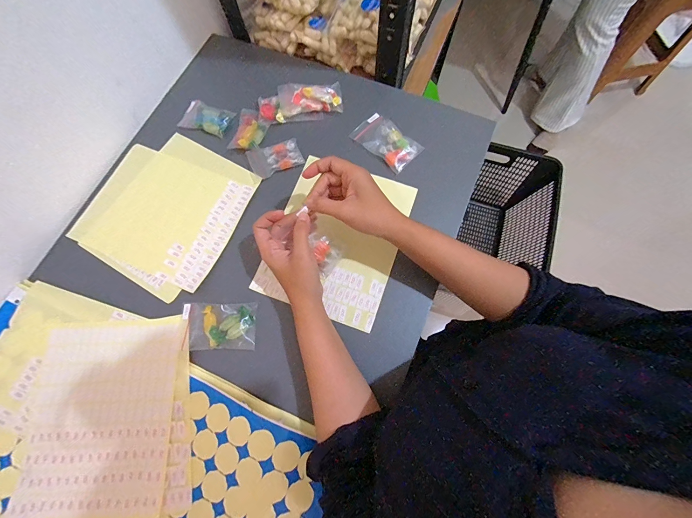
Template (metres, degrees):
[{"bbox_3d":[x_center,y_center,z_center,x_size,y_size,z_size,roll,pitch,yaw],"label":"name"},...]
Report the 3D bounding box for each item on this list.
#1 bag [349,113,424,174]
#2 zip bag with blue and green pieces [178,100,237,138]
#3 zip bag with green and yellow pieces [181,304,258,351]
[{"bbox_3d":[0.057,-0.170,0.438,0.095,0.015,0.057,43,78,13],"label":"bag"},{"bbox_3d":[-0.211,-0.214,0.460,0.075,0.009,0.050,19,74,7],"label":"zip bag with blue and green pieces"},{"bbox_3d":[-0.155,0.081,0.369,0.089,0.010,0.054,-1,73,1],"label":"zip bag with green and yellow pieces"}]

